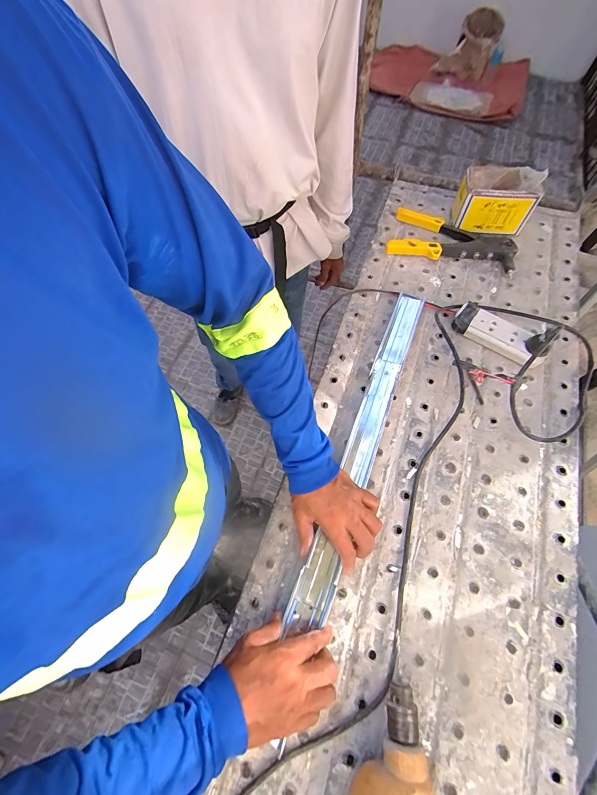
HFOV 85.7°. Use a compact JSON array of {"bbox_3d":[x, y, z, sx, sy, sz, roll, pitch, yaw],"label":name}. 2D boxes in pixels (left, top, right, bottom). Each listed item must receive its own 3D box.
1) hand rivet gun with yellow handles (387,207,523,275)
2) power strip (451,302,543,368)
[{"bbox_3d":[0.313,-0.321,0.660,0.241,0.031,0.117,15,66,9],"label":"hand rivet gun with yellow handles"},{"bbox_3d":[0.358,-0.113,0.579,0.155,0.029,0.064,36,71,17],"label":"power strip"}]

